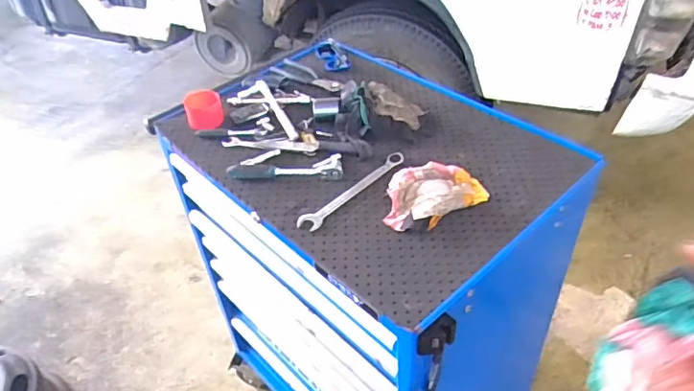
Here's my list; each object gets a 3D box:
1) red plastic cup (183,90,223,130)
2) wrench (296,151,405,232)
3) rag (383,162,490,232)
[{"bbox_3d":[-0.276,-0.168,1.038,0.070,0.049,0.074,-14,43,-11],"label":"red plastic cup"},{"bbox_3d":[0.014,-0.008,0.865,0.224,0.010,0.037,-34,50,-29],"label":"wrench"},{"bbox_3d":[0.125,-0.010,0.839,0.174,0.034,0.126,-26,47,-23],"label":"rag"}]

